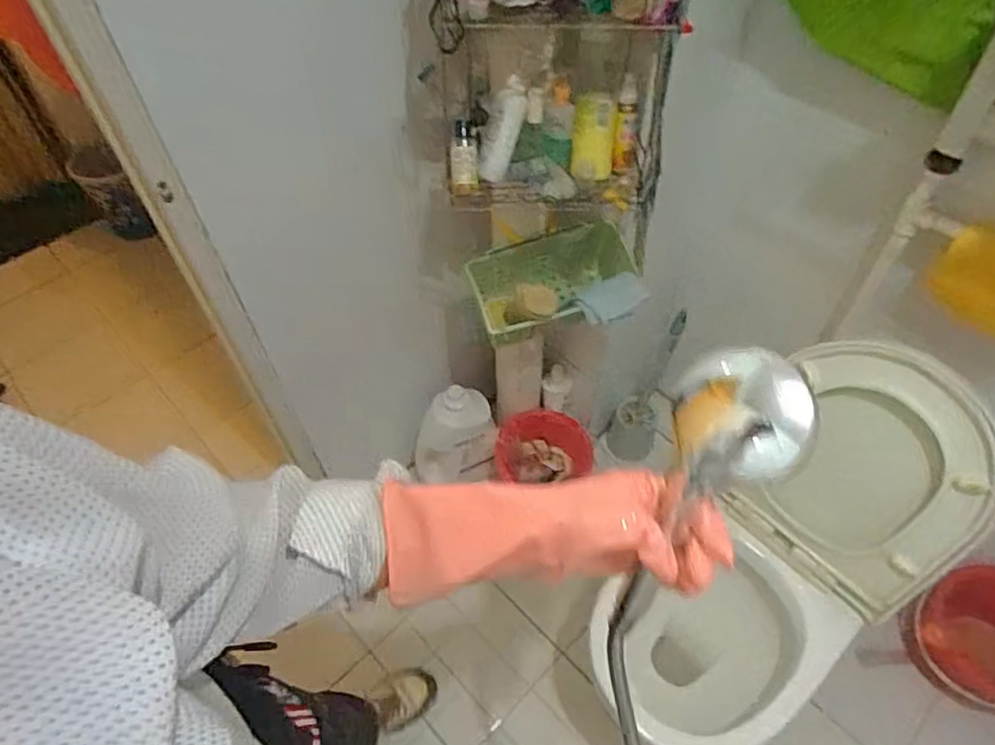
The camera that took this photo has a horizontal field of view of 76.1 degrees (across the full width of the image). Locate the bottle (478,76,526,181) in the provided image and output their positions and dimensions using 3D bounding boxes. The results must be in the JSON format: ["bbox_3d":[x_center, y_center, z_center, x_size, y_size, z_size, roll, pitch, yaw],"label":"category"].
[{"bbox_3d":[0.006,-0.335,0.887,0.041,0.143,0.033,40,40,27],"label":"bottle"}]

